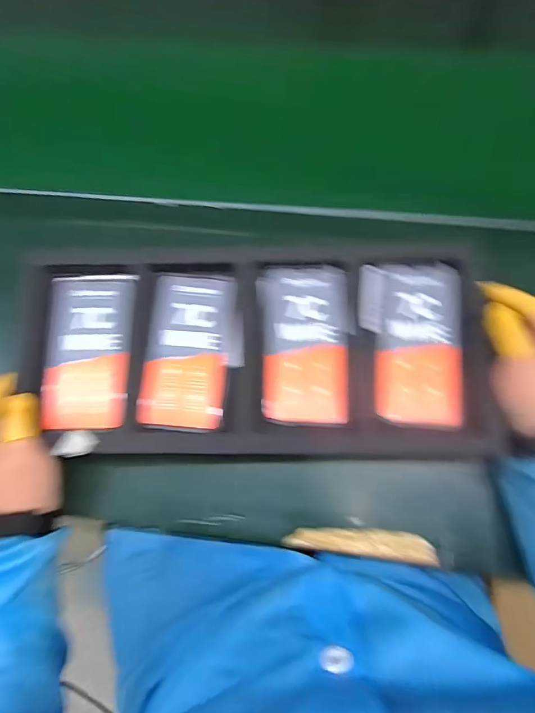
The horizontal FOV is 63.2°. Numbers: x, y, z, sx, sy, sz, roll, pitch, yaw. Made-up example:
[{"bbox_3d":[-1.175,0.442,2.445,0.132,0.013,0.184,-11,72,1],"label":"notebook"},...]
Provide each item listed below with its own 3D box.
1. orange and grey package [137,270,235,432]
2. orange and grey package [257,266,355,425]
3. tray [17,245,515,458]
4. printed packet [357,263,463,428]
[{"bbox_3d":[-0.082,-0.007,0.449,0.086,0.019,0.160,5,74,3],"label":"orange and grey package"},{"bbox_3d":[0.040,-0.014,0.446,0.091,0.010,0.168,-3,74,1],"label":"orange and grey package"},{"bbox_3d":[-0.020,-0.012,0.448,0.464,0.041,0.220,2,74,3],"label":"tray"},{"bbox_3d":[0.144,-0.015,0.439,0.098,0.020,0.165,4,74,3],"label":"printed packet"}]

